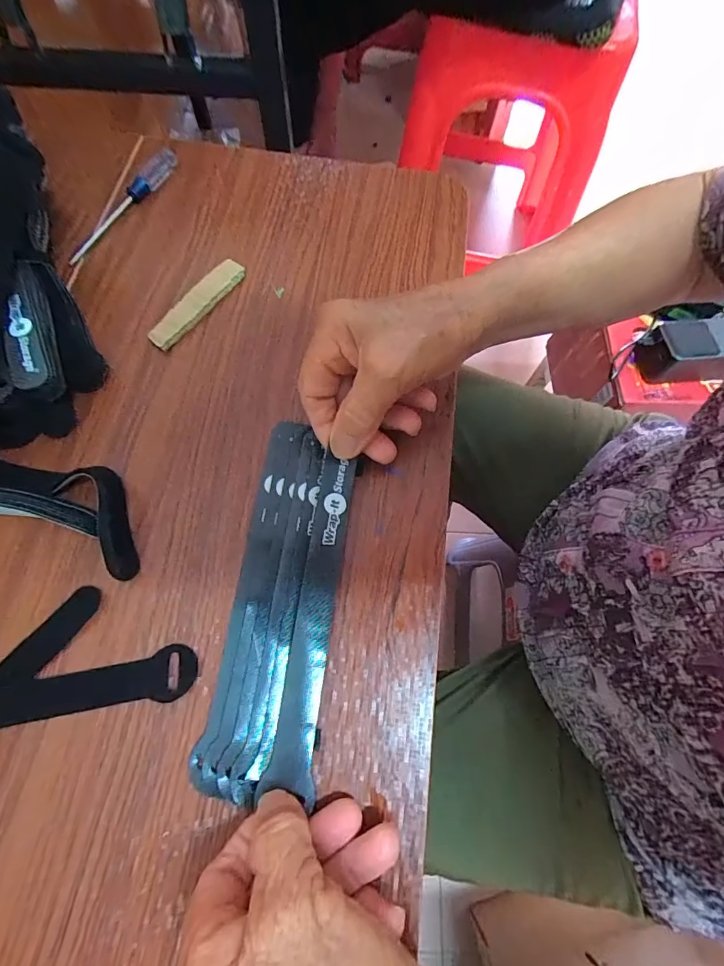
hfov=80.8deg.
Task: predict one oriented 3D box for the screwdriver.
[{"bbox_3d":[-0.184,-0.219,0.330,0.014,0.013,0.128,27,71,7],"label":"screwdriver"}]

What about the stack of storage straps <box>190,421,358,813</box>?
[{"bbox_3d":[-0.042,0.058,0.236,0.057,0.012,0.194,7,70,0],"label":"stack of storage straps"}]

